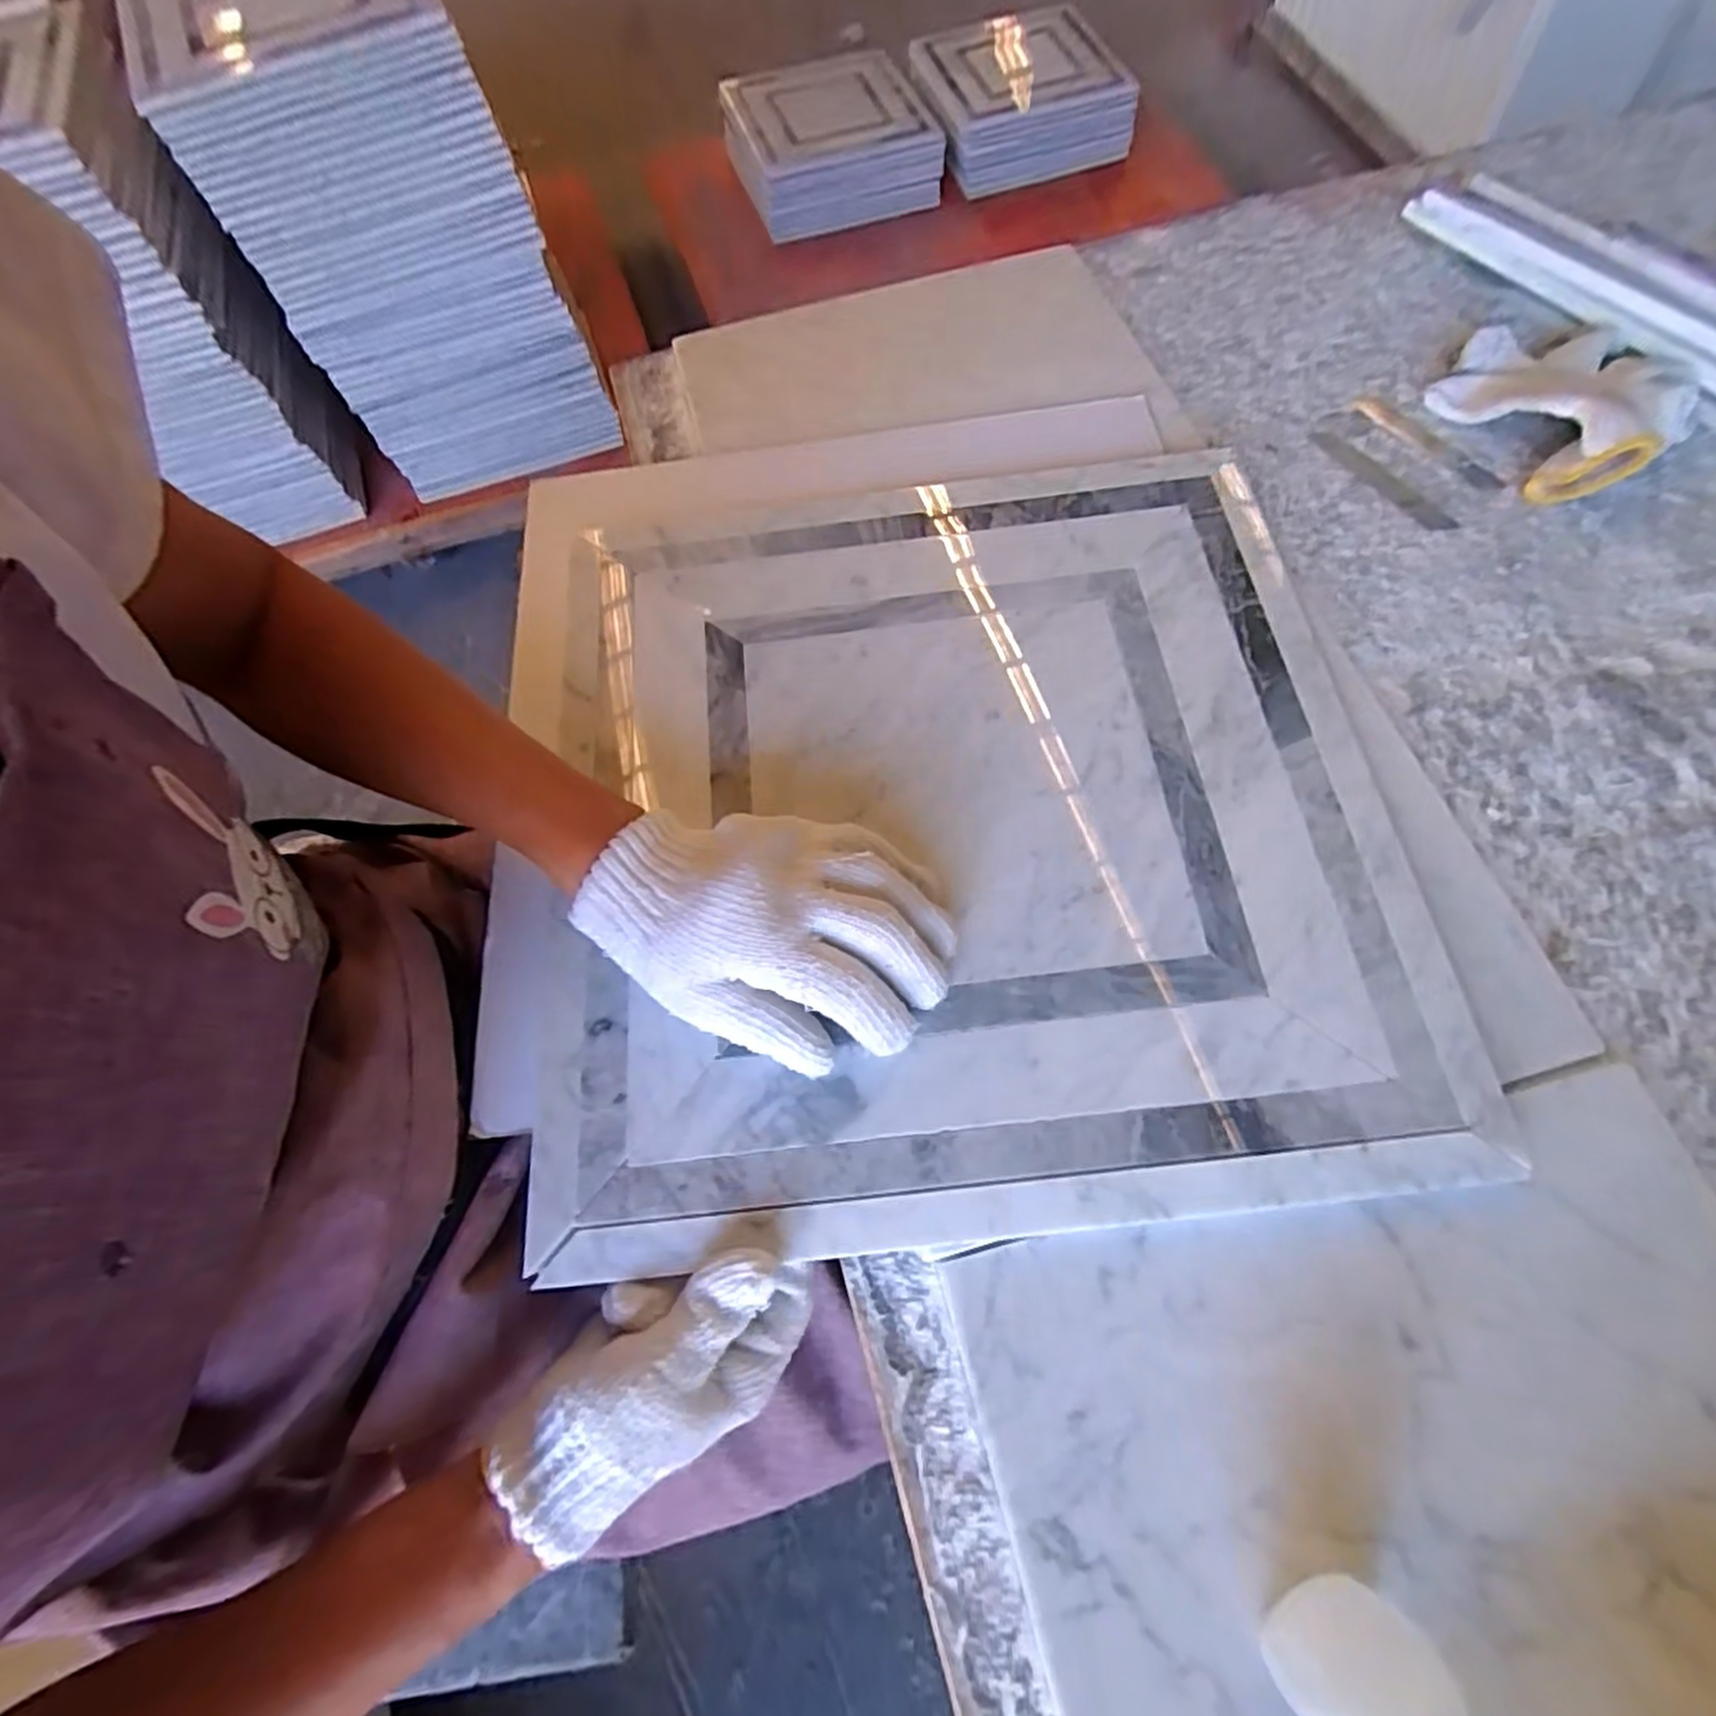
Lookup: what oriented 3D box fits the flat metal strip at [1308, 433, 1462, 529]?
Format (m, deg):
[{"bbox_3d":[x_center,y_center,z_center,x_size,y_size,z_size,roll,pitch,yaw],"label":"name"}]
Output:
[{"bbox_3d":[0.319,-0.232,0.458,0.019,0.004,0.100,-35,70,-11],"label":"flat metal strip"}]

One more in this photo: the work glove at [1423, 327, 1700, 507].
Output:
[{"bbox_3d":[0.421,-0.278,0.449,0.125,0.046,0.129,-34,70,-10],"label":"work glove"}]

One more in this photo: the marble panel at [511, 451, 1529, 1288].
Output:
[{"bbox_3d":[0.036,-0.036,0.378,0.413,0.021,0.406,-6,68,0],"label":"marble panel"}]

